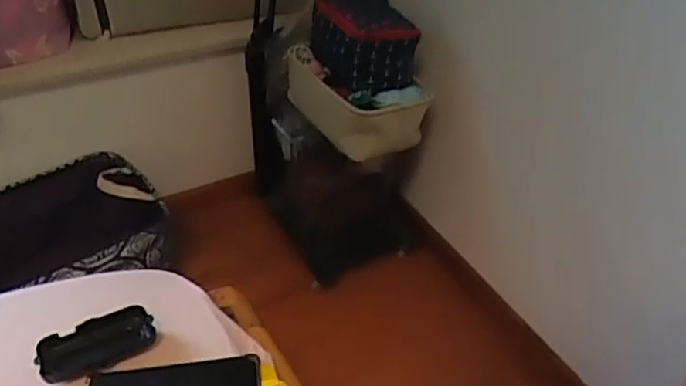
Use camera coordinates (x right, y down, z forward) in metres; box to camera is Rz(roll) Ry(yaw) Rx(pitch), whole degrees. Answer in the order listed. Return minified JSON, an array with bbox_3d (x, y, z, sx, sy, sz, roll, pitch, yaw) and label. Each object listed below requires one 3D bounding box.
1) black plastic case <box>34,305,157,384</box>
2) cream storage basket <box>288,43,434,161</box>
[{"bbox_3d":[-0.248,0.156,0.615,0.108,0.033,0.050,-18,45,-25],"label":"black plastic case"},{"bbox_3d":[0.036,-0.199,1.261,0.230,0.123,0.262,-14,43,-21],"label":"cream storage basket"}]

